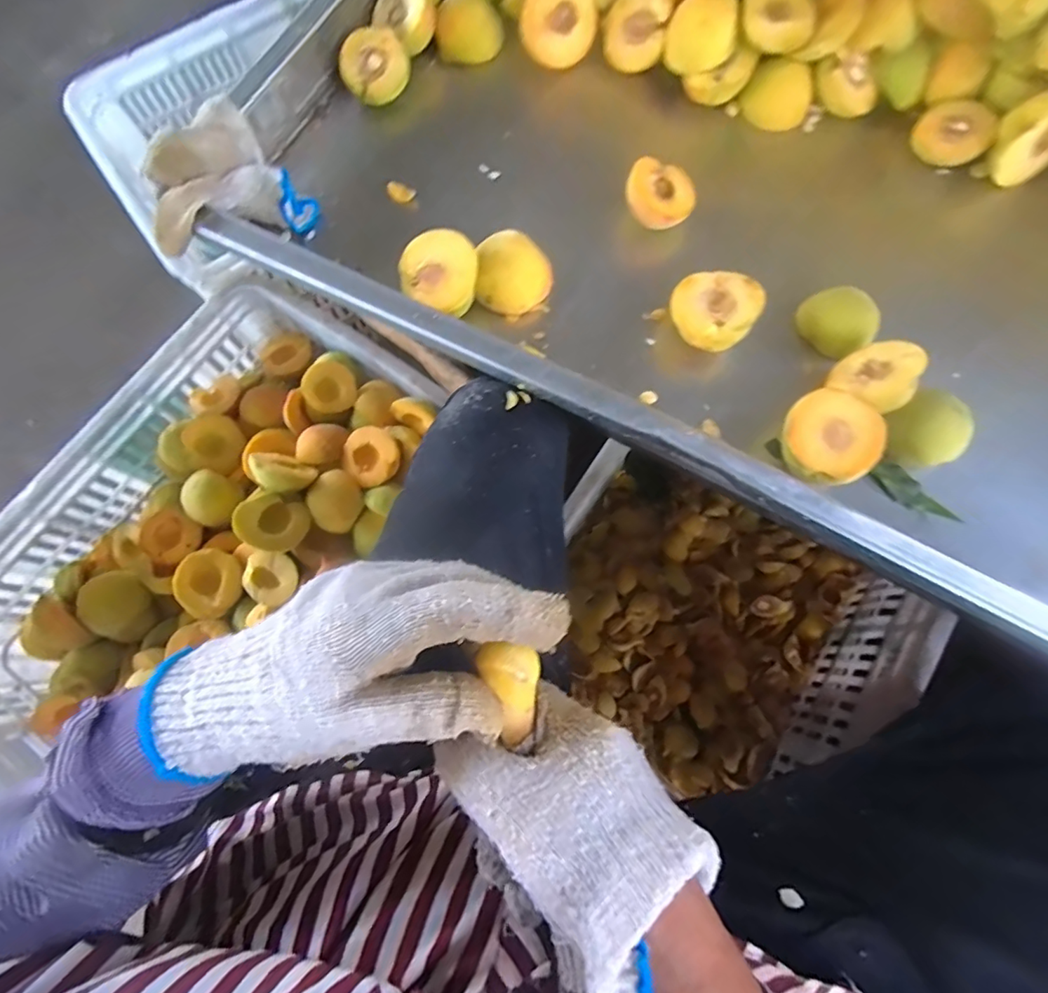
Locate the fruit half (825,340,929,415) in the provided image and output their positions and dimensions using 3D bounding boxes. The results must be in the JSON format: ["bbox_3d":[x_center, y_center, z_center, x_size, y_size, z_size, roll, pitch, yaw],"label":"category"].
[{"bbox_3d":[0.260,-0.084,0.393,0.053,0.030,0.051,-46,39,-1],"label":"fruit half"}]

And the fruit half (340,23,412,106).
[{"bbox_3d":[-0.137,-0.388,0.486,0.061,0.053,0.024,-34,58,-7],"label":"fruit half"}]

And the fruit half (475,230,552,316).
[{"bbox_3d":[-0.008,-0.177,0.429,0.057,0.034,0.050,2,75,1],"label":"fruit half"}]

